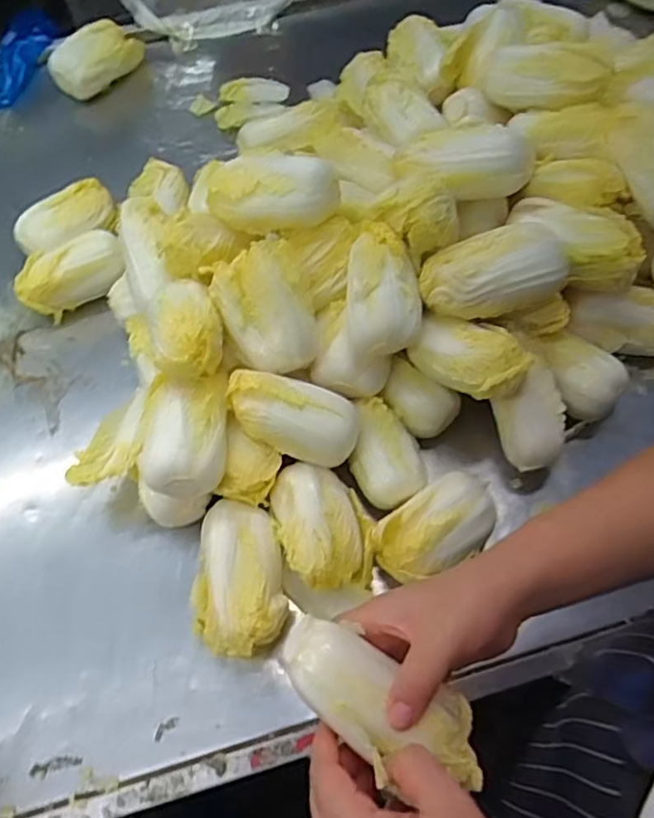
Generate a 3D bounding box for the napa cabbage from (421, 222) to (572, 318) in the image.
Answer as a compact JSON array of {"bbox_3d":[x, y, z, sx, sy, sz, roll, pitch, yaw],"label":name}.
[{"bbox_3d":[0.168,-0.134,0.616,0.145,0.056,0.076,-24,64,-10],"label":"napa cabbage"}]

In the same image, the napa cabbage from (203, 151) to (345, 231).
[{"bbox_3d":[-0.057,-0.226,0.639,0.137,0.066,0.060,14,64,9],"label":"napa cabbage"}]

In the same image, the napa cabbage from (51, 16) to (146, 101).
[{"bbox_3d":[-0.360,-0.552,0.983,0.073,0.062,0.152,38,70,19],"label":"napa cabbage"}]

